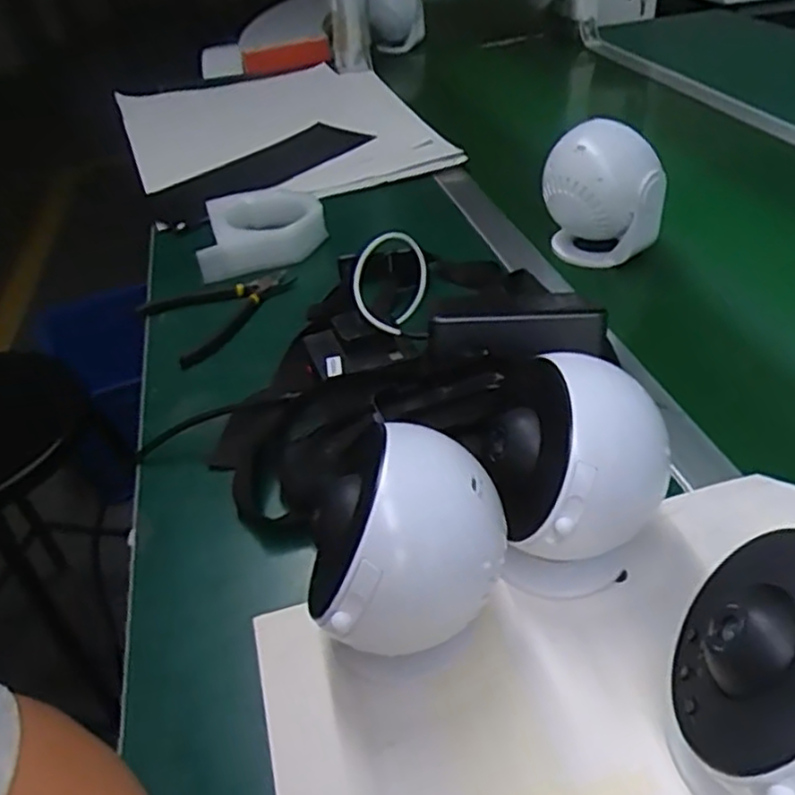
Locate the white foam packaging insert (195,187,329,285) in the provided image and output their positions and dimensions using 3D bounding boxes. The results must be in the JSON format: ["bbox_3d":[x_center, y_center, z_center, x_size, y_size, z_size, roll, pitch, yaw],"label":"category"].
[{"bbox_3d":[-0.141,-0.177,0.732,0.127,0.040,0.121,-6,39,-1],"label":"white foam packaging insert"}]

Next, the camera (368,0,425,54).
[{"bbox_3d":[0.001,-0.727,1.314,0.095,0.095,0.101,0,39,6],"label":"camera"}]

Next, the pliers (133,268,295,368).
[{"bbox_3d":[-0.158,-0.089,0.650,0.136,0.012,0.100,-29,44,-26],"label":"pliers"}]

